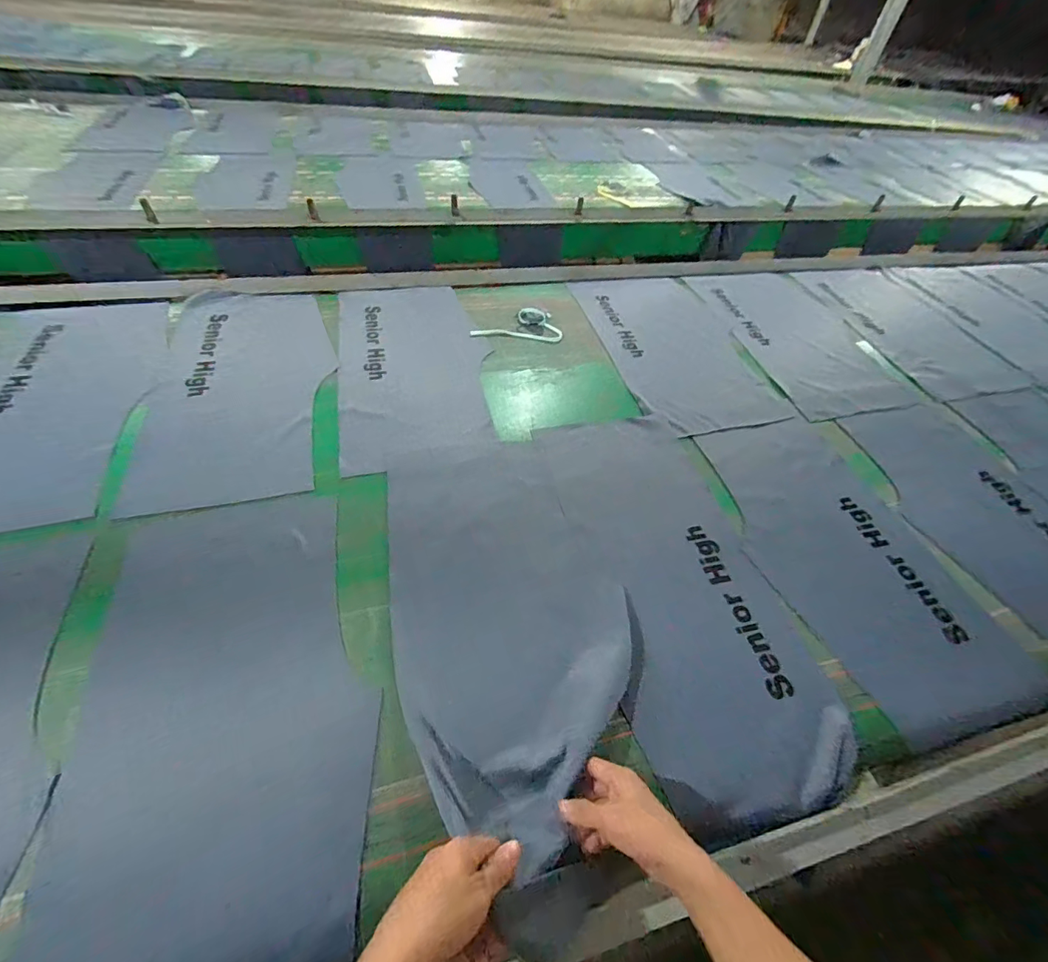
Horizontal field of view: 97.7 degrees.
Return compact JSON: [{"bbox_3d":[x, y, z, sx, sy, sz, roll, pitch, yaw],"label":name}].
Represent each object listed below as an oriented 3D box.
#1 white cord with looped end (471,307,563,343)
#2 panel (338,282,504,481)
[{"bbox_3d":[-0.020,-0.379,1.112,0.221,0.031,0.109,-6,50,-11],"label":"white cord with looped end"},{"bbox_3d":[-0.241,-0.257,0.983,0.301,0.018,0.589,-8,50,-13],"label":"panel"}]

